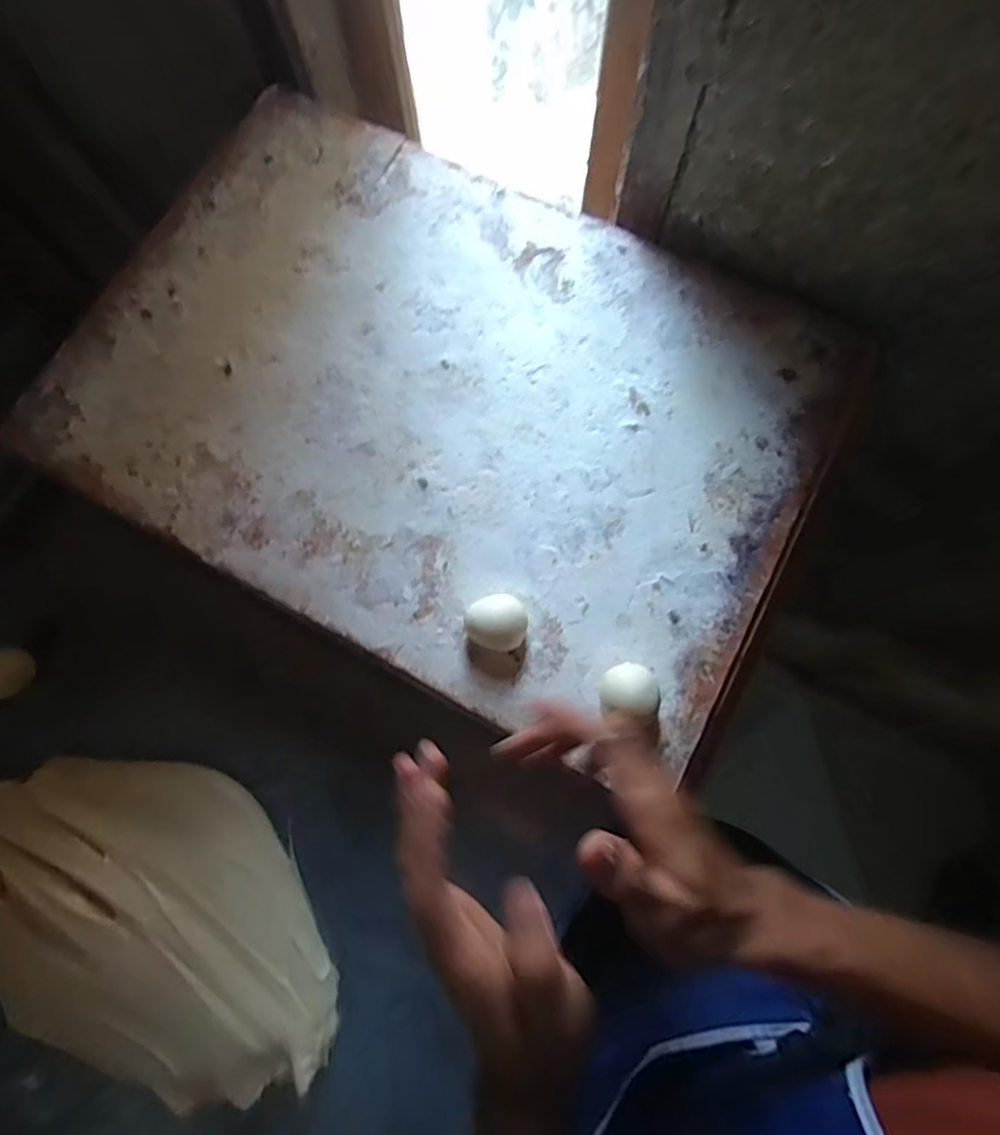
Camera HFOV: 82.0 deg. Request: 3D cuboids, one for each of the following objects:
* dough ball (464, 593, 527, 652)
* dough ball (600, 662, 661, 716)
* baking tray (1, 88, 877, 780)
[{"bbox_3d":[-0.001,0.039,0.409,0.041,0.029,0.039,0,75,2],"label":"dough ball"},{"bbox_3d":[0.089,0.082,0.394,0.038,0.030,0.034,8,75,4],"label":"dough ball"},{"bbox_3d":[-0.048,-0.155,0.479,0.606,0.012,0.421,27,78,9],"label":"baking tray"}]

